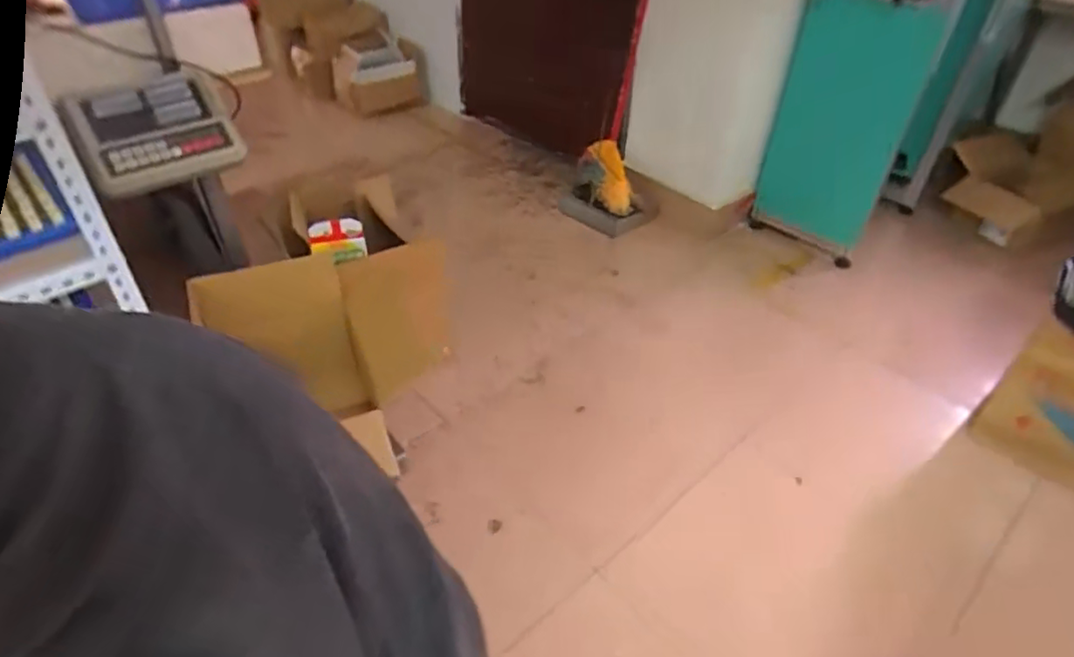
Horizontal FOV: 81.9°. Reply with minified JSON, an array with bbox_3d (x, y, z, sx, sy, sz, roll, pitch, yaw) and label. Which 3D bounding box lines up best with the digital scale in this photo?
[{"bbox_3d":[-0.639,-0.332,1.036,0.227,0.185,0.032,-28,2,-32],"label":"digital scale"}]

